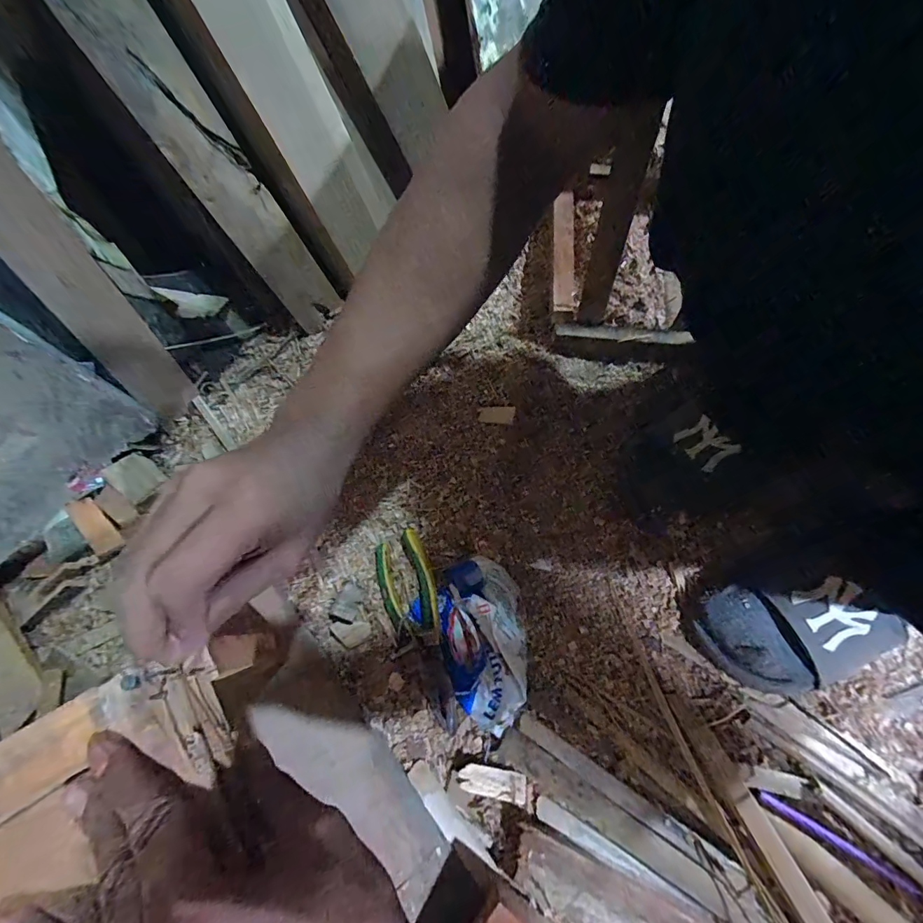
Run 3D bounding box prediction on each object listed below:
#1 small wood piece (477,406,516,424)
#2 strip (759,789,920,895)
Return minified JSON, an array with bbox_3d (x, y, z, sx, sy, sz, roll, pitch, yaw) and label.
[{"bbox_3d":[0.038,-0.050,0.461,0.041,0.004,0.018,5,66,30],"label":"small wood piece"},{"bbox_3d":[0.296,0.301,0.343,0.116,0.010,0.009,29,69,11],"label":"strip"}]

